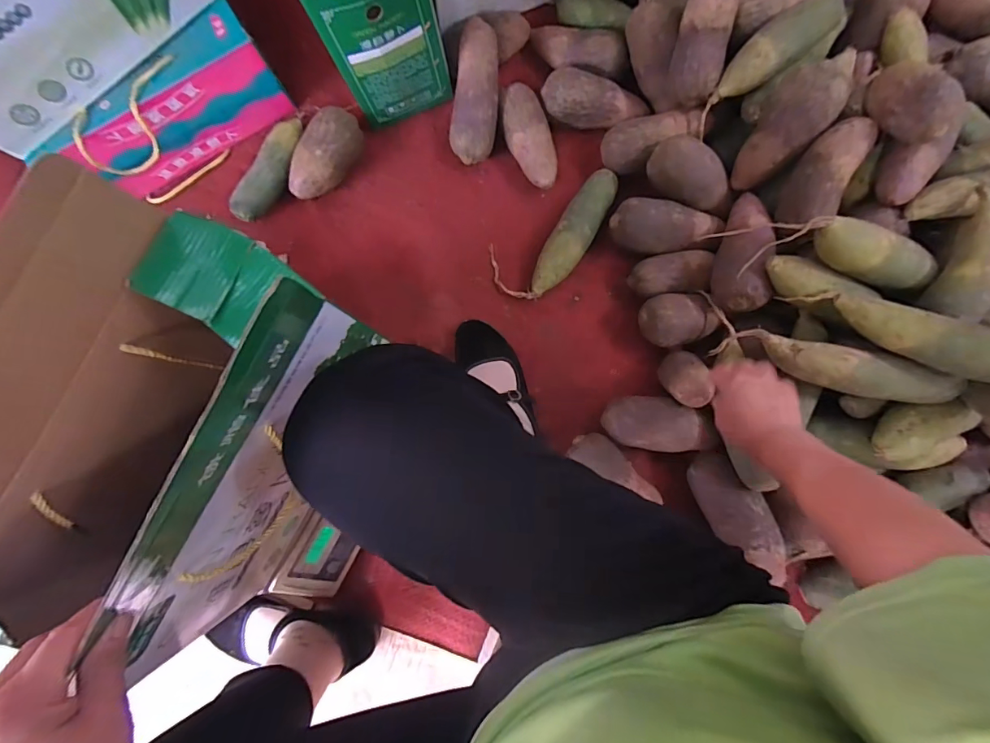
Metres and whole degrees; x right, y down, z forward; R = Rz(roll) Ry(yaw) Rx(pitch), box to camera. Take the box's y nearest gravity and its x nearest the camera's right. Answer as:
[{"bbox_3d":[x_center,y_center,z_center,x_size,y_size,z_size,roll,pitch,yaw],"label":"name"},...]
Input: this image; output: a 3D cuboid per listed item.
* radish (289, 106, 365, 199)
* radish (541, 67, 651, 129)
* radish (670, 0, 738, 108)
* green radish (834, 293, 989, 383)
[{"bbox_3d":[-0.256,-0.323,0.690,0.073,0.076,0.142,32,88,3],"label":"radish"},{"bbox_3d":[0.150,-0.404,0.668,0.154,0.054,0.063,7,87,2],"label":"radish"},{"bbox_3d":[0.276,-0.443,0.598,0.061,0.052,0.156,6,121,2],"label":"radish"},{"bbox_3d":[0.484,-0.034,0.490,0.200,0.044,0.055,27,87,31],"label":"green radish"}]

